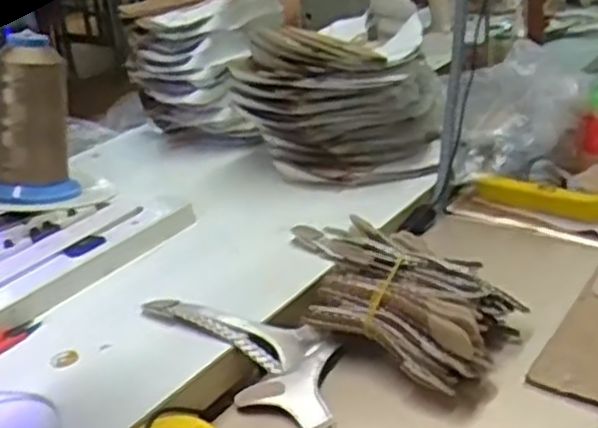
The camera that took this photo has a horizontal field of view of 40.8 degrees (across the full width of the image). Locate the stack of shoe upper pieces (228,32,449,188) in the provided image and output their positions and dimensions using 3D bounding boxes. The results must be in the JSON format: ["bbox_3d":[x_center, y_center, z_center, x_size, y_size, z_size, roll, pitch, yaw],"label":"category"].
[{"bbox_3d":[0.054,-0.147,1.068,0.263,0.166,0.152,1,27,10],"label":"stack of shoe upper pieces"}]

